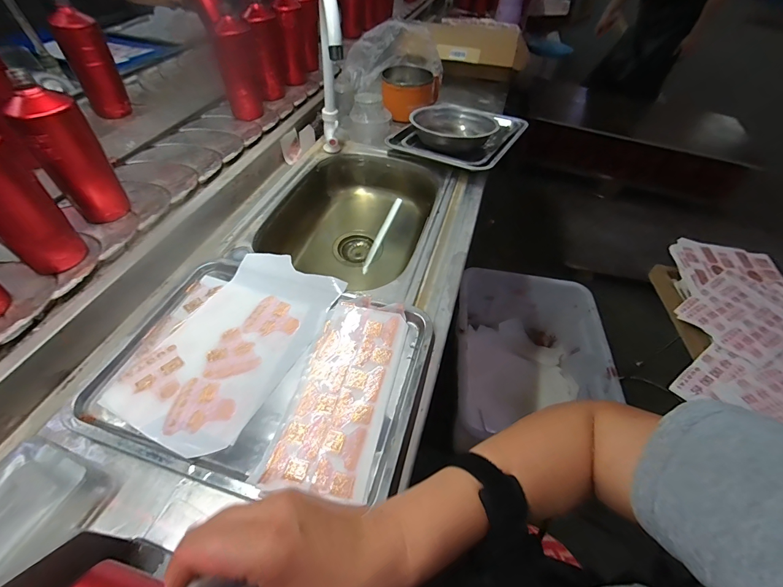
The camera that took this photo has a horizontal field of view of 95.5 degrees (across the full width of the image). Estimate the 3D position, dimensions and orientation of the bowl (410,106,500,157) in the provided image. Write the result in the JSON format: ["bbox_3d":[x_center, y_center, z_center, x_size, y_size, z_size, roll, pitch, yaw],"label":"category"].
[{"bbox_3d":[0.137,-0.378,0.830,0.169,0.060,0.171,5,49,-6],"label":"bowl"}]

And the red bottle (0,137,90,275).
[{"bbox_3d":[-0.503,-0.117,0.470,0.062,0.201,0.070,3,49,-7],"label":"red bottle"}]

